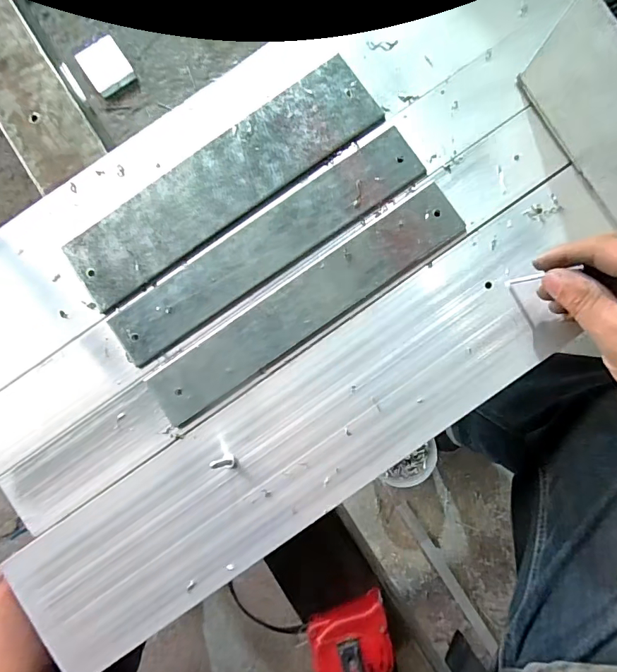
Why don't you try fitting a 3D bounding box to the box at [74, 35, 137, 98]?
[{"bbox_3d":[-0.409,-0.545,0.878,0.084,0.030,0.095,-35,87,-1],"label":"box"}]

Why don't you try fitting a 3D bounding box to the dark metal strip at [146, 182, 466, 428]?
[{"bbox_3d":[-0.001,-0.021,0.306,0.242,0.004,0.042,-35,86,0],"label":"dark metal strip"}]

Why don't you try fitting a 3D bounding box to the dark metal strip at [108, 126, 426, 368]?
[{"bbox_3d":[-0.029,-0.063,0.309,0.243,0.004,0.041,-34,86,0],"label":"dark metal strip"}]

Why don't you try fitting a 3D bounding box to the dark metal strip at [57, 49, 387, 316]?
[{"bbox_3d":[-0.064,-0.112,0.314,0.242,0.004,0.058,-35,86,0],"label":"dark metal strip"}]

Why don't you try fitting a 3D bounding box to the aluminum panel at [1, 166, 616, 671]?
[{"bbox_3d":[0.015,0.061,0.302,0.472,0.010,0.103,-36,86,-1],"label":"aluminum panel"}]

